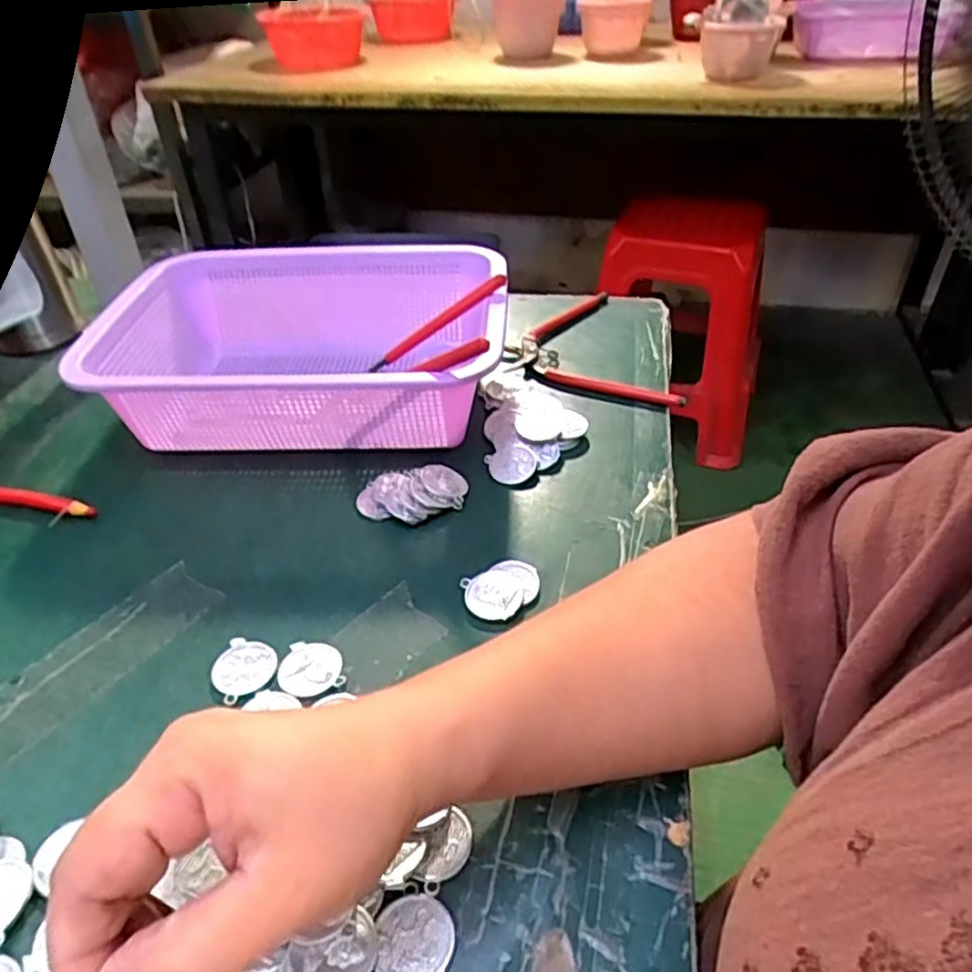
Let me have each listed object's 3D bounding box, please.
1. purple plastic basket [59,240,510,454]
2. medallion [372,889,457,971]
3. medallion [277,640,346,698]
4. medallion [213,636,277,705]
[{"bbox_3d":[-0.119,-0.093,0.507,0.254,0.084,0.188,1,40,5],"label":"purple plastic basket"},{"bbox_3d":[-0.025,0.159,0.256,0.027,0.004,0.030,-4,40,-1],"label":"medallion"},{"bbox_3d":[-0.084,0.086,0.346,0.028,0.004,0.032,-19,43,-18],"label":"medallion"},{"bbox_3d":[-0.116,0.085,0.348,0.028,0.004,0.032,-29,46,-27],"label":"medallion"}]

